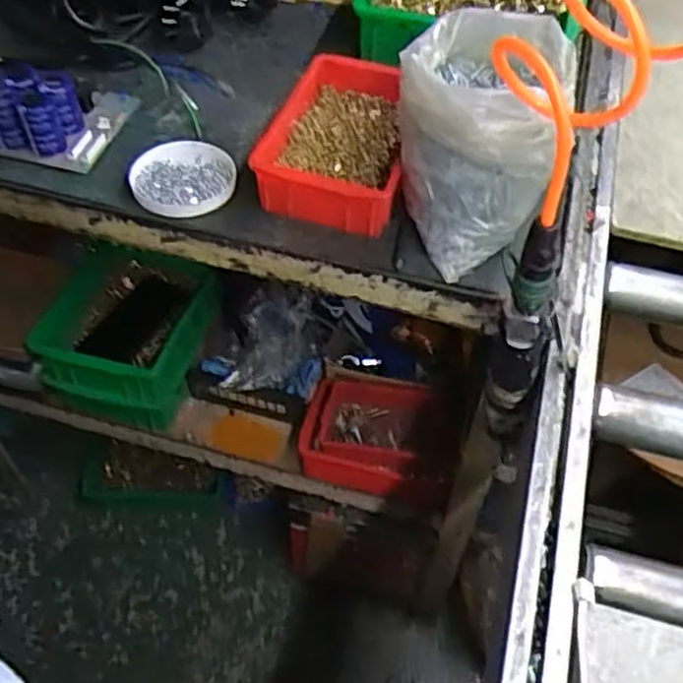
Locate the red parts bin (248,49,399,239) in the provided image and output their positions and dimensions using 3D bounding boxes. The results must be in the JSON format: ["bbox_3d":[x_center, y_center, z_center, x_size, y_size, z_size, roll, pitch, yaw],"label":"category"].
[{"bbox_3d":[0.001,-0.201,0.726,0.130,0.066,0.204,11,53,6],"label":"red parts bin"}]

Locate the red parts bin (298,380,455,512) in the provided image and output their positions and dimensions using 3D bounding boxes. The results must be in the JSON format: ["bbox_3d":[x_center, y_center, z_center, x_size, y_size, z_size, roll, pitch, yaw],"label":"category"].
[{"bbox_3d":[0.047,0.126,0.963,0.194,0.091,0.142,6,53,3],"label":"red parts bin"}]

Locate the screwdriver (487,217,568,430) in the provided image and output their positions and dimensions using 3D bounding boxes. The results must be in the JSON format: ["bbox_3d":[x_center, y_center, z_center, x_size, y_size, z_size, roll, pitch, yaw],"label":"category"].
[{"bbox_3d":[0.148,0.000,0.600,0.046,0.254,0.031,23,55,15],"label":"screwdriver"}]

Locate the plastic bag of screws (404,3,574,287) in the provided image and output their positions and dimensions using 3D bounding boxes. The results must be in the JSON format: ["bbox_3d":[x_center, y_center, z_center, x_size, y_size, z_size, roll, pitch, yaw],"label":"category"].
[{"bbox_3d":[0.116,-0.164,0.641,0.139,0.174,0.142,11,53,6],"label":"plastic bag of screws"}]

